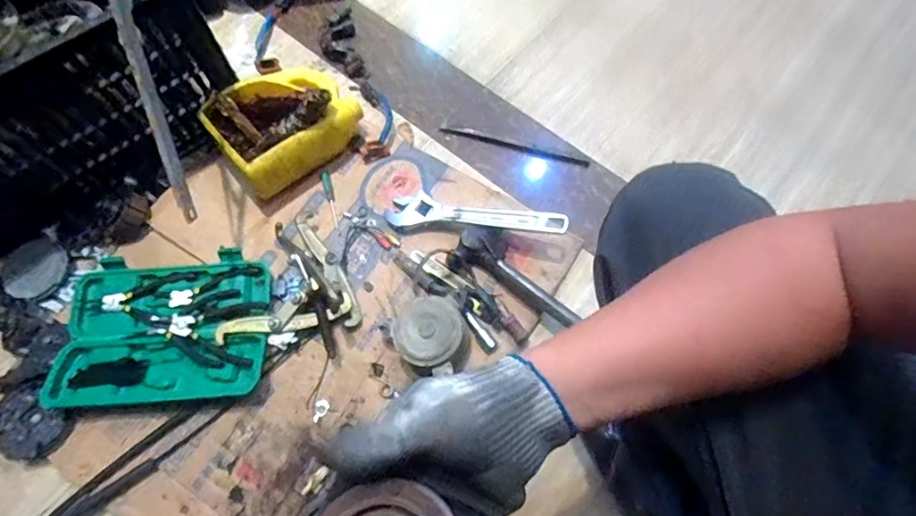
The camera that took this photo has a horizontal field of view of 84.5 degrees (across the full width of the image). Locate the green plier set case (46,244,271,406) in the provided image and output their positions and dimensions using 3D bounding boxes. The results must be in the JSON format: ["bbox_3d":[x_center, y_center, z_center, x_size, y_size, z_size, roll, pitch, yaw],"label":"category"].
[{"bbox_3d":[-0.427,0.102,0.738,0.284,0.048,0.214,-4,70,-2],"label":"green plier set case"}]

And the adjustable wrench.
[{"bbox_3d":[0.025,-0.067,0.784,0.282,0.018,0.054,6,69,15],"label":"adjustable wrench"}]

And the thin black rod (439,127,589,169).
[{"bbox_3d":[0.096,-0.192,0.874,0.261,0.008,0.015,14,70,5],"label":"thin black rod"}]

